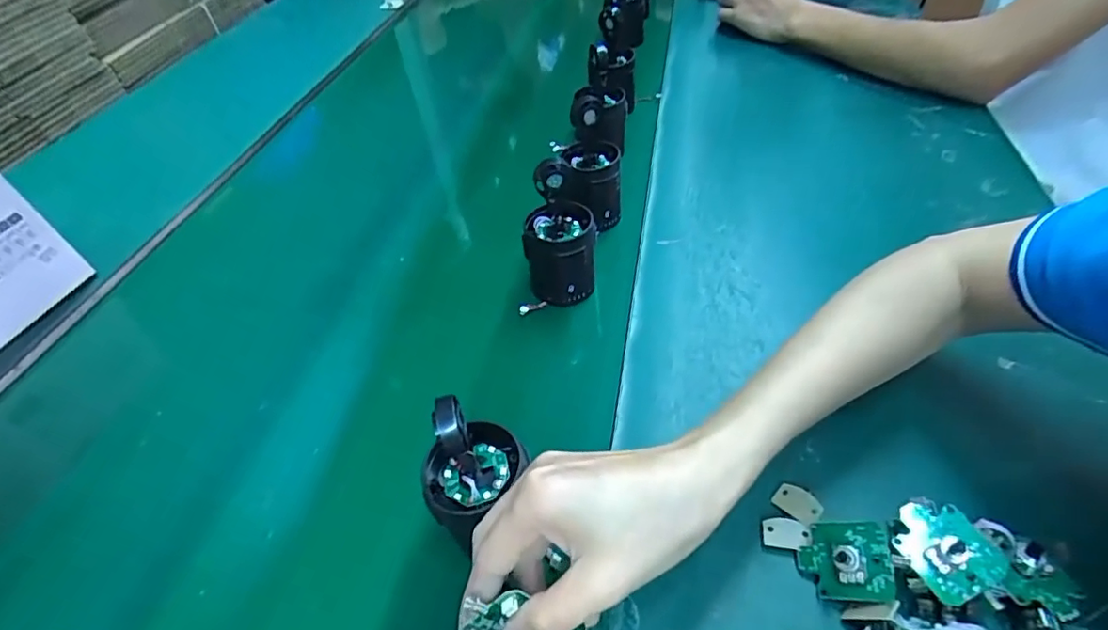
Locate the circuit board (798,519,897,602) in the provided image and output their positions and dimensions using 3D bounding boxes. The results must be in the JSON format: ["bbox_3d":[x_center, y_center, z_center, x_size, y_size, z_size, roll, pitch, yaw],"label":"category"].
[{"bbox_3d":[0.148,0.123,0.284,0.042,0.010,0.038,-11,58,32],"label":"circuit board"}]

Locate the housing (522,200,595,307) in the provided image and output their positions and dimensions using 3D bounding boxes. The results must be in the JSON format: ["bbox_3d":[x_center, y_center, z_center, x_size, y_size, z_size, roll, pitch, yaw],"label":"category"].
[{"bbox_3d":[0.006,-0.049,0.453,0.053,0.066,0.046,-5,44,4],"label":"housing"}]

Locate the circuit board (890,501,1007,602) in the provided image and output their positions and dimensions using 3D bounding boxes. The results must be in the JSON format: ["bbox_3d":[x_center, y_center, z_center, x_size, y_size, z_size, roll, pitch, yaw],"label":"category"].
[{"bbox_3d":[0.188,0.111,0.270,0.036,0.013,0.043,-23,51,2],"label":"circuit board"}]

